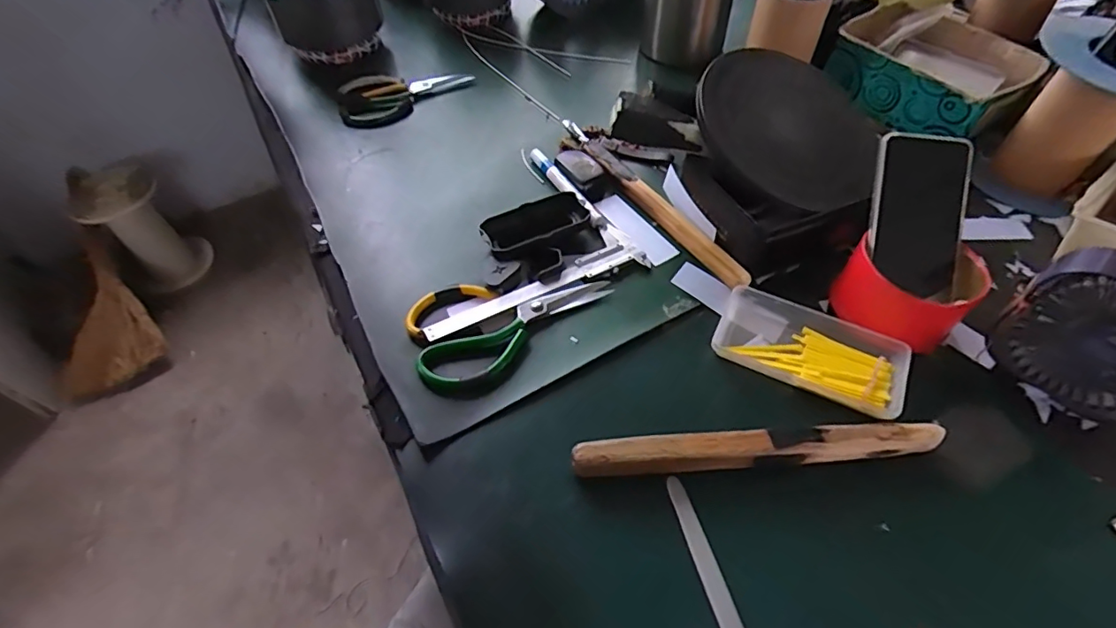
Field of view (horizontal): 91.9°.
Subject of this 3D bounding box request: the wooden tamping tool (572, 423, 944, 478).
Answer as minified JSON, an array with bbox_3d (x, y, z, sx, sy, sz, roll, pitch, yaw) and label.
[{"bbox_3d":[0.151,0.101,0.410,0.273,0.033,0.024,-4,53,0],"label":"wooden tamping tool"}]

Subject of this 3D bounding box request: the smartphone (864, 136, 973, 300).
[{"bbox_3d":[0.317,-0.086,0.475,0.078,0.009,0.139,7,94,0],"label":"smartphone"}]

